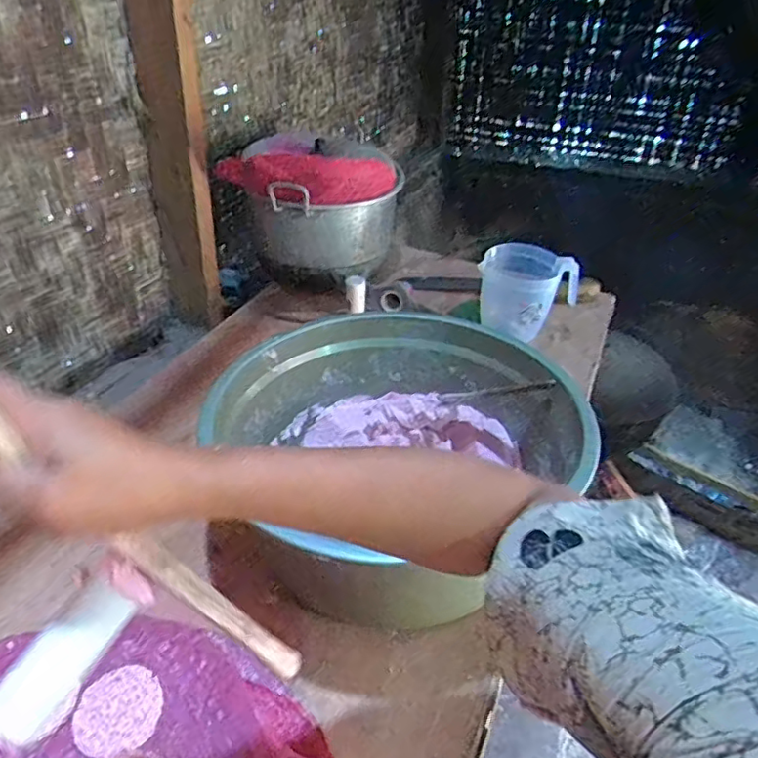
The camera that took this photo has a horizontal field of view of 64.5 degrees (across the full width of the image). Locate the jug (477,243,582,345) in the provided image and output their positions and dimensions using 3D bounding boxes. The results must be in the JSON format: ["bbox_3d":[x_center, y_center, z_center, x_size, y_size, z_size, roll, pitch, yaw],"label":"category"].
[{"bbox_3d":[0.260,-0.152,1.043,0.138,0.138,0.142,24,43,27],"label":"jug"}]

